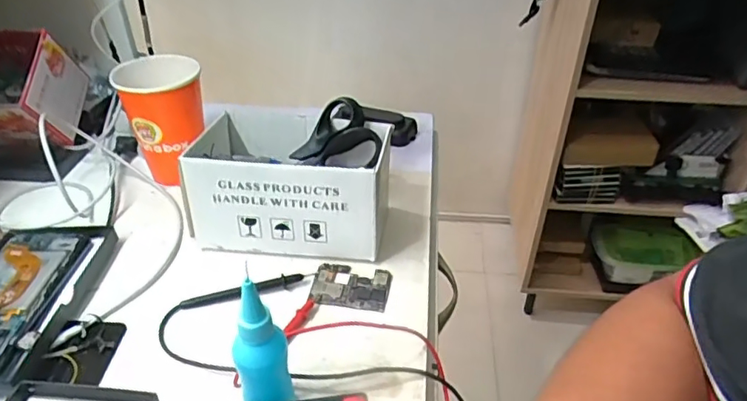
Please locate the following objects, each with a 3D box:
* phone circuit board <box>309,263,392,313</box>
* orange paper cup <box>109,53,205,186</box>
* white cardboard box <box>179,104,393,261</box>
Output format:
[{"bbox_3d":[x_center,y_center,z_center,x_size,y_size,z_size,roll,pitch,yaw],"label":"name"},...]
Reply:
[{"bbox_3d":[-0.020,0.074,0.489,0.067,0.005,0.049,8,37,8],"label":"phone circuit board"},{"bbox_3d":[-0.223,-0.086,0.593,0.084,0.119,0.084,-7,37,-12],"label":"orange paper cup"},{"bbox_3d":[-0.078,-0.020,0.534,0.177,0.096,0.110,8,37,8],"label":"white cardboard box"}]

